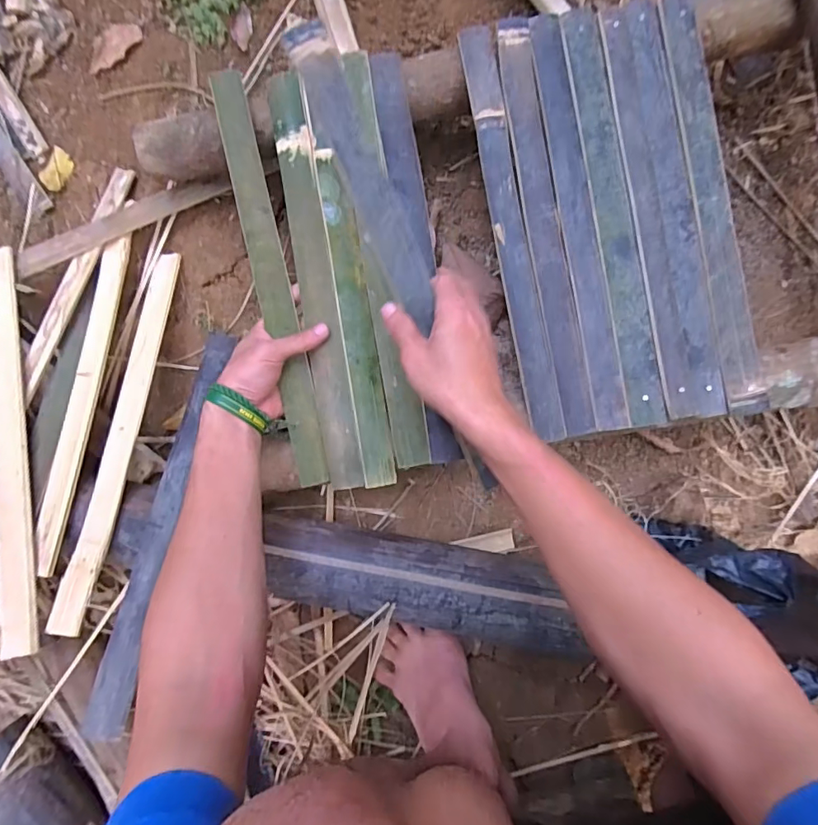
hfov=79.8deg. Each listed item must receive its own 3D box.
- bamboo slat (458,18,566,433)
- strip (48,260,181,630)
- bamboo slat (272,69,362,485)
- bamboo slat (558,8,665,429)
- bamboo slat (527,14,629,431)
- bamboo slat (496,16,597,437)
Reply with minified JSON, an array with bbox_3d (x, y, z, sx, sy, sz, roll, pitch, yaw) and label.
[{"bbox_3d":[0.100,-0.173,0.473,0.030,0.010,0.399,-10,90,1],"label":"bamboo slat"},{"bbox_3d":[-0.297,0.010,0.511,0.030,0.016,0.403,5,71,1],"label":"strip"},{"bbox_3d":[-0.095,-0.127,0.484,0.039,0.010,0.402,-9,91,8],"label":"bamboo slat"},{"bbox_3d":[0.195,-0.188,0.464,0.037,0.004,0.396,-10,90,1],"label":"bamboo slat"},{"bbox_3d":[0.162,-0.182,0.465,0.032,0.004,0.395,-9,90,1],"label":"bamboo slat"},{"bbox_3d":[0.130,-0.178,0.466,0.032,0.004,0.396,-9,90,1],"label":"bamboo slat"}]

